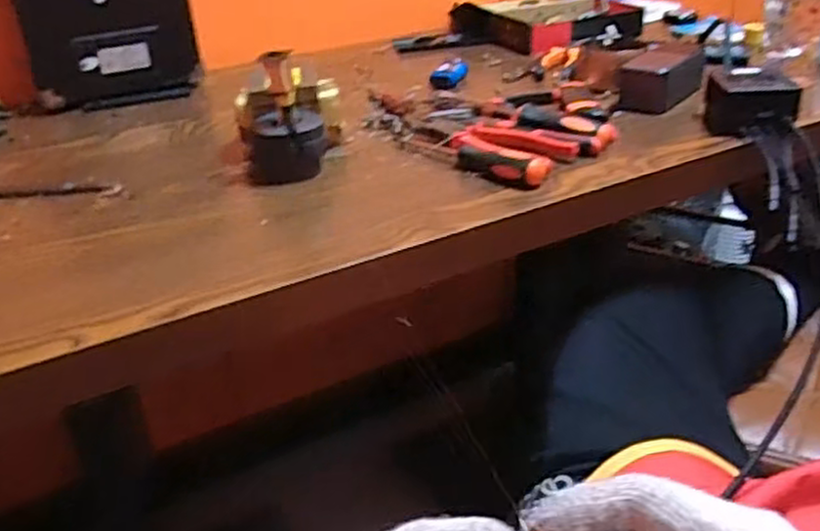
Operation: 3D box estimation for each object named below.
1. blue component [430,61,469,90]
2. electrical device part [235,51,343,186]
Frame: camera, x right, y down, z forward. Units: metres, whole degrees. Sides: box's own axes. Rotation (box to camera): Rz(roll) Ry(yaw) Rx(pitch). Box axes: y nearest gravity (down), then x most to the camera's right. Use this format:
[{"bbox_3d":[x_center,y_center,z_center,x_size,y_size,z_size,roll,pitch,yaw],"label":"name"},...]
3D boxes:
[{"bbox_3d":[0.051,-0.248,0.966,0.039,0.018,0.065,5,30,17],"label":"blue component"},{"bbox_3d":[-0.119,-0.149,0.720,0.100,0.111,0.114,-7,29,-4],"label":"electrical device part"}]

